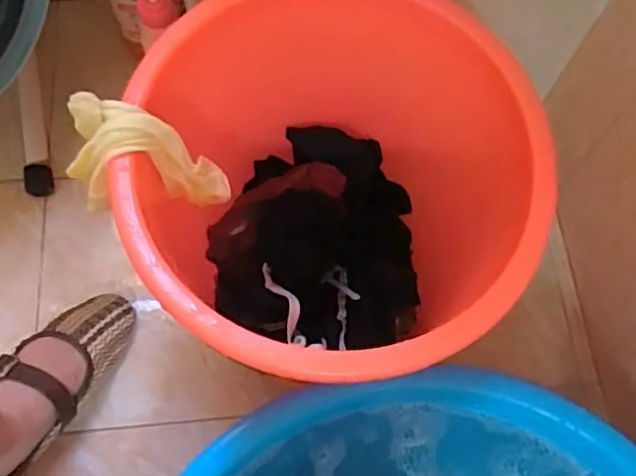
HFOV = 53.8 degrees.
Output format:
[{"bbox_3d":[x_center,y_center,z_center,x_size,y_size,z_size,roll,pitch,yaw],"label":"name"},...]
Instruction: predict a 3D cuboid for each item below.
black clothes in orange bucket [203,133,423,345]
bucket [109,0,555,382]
[{"bbox_3d":[-0.004,0.002,0.649,0.205,0.088,0.218,3,68,-2],"label":"black clothes in orange bucket"},{"bbox_3d":[0.009,-0.028,0.558,0.309,0.274,0.321,1,68,-3],"label":"bucket"}]

